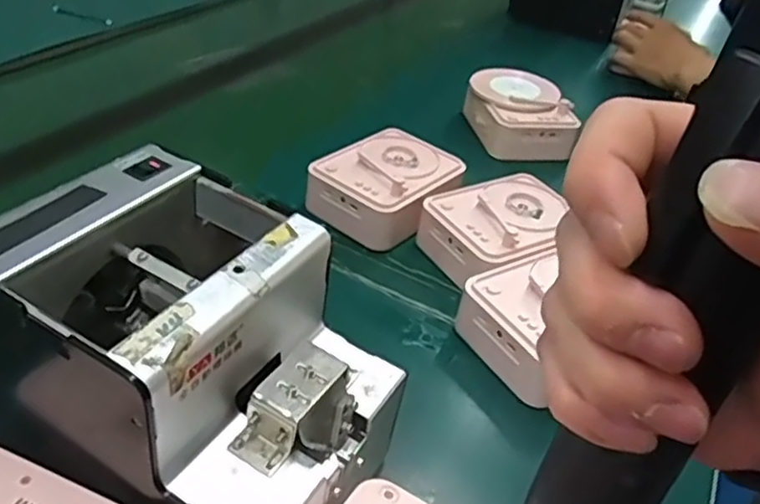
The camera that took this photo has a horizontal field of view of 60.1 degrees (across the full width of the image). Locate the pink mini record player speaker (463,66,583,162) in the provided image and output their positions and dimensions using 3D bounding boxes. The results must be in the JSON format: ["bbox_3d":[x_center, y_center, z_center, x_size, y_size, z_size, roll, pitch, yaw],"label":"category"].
[{"bbox_3d":[0.156,-0.162,0.752,0.094,0.055,0.132,-7,38,-16],"label":"pink mini record player speaker"}]

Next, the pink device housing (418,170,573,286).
[{"bbox_3d":[0.106,-0.020,0.559,0.122,0.046,0.096,-16,41,-27],"label":"pink device housing"}]

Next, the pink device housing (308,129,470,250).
[{"bbox_3d":[0.008,-0.062,0.599,0.104,0.048,0.125,26,41,25],"label":"pink device housing"}]

